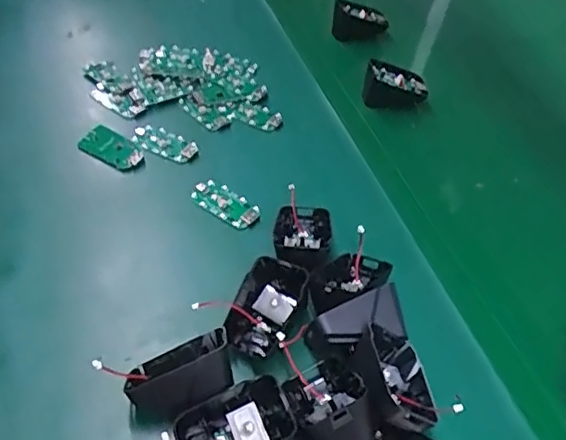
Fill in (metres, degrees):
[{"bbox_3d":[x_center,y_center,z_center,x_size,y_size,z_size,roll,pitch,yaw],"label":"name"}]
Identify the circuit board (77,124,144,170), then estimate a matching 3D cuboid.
[{"bbox_3d":[-0.157,-0.065,0.546,0.063,0.013,0.028,26,50,18],"label":"circuit board"}]

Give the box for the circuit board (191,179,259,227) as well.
[{"bbox_3d":[-0.051,-0.014,0.515,0.063,0.010,0.030,34,52,24],"label":"circuit board"}]

